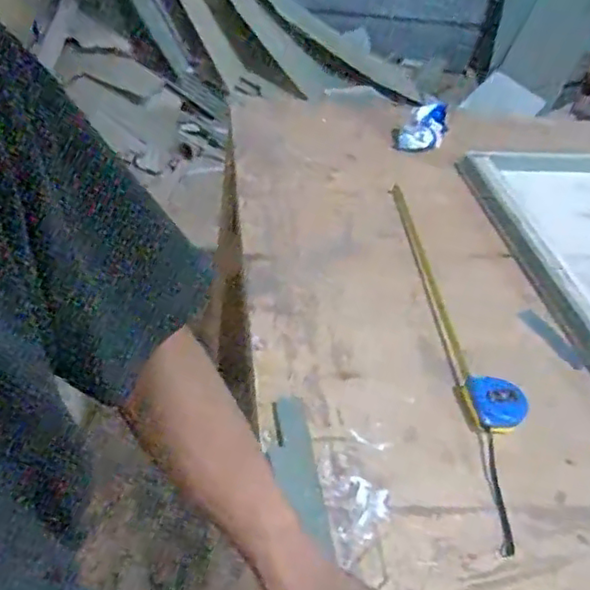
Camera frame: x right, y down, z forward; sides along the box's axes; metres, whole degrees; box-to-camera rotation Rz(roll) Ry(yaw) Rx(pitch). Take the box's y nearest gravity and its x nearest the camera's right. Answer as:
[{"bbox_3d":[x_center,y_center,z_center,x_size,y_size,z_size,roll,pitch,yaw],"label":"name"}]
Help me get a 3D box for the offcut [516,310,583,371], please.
[{"bbox_3d":[0.351,0.058,0.852,0.025,0.006,0.109,-15,47,-25],"label":"offcut"}]

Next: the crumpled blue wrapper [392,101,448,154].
[{"bbox_3d":[0.252,-0.330,1.213,0.102,0.094,0.056,2,42,-8],"label":"crumpled blue wrapper"}]

